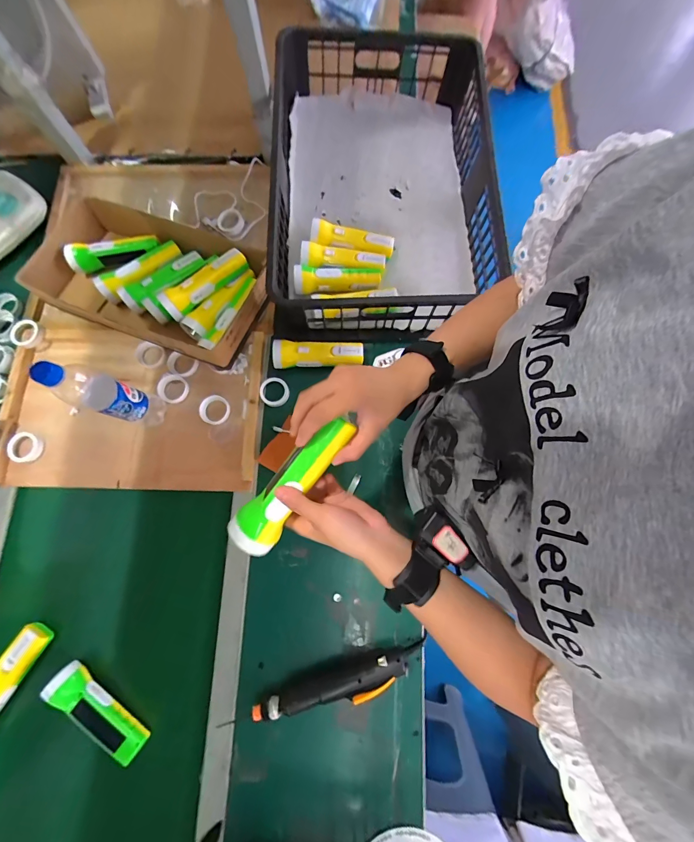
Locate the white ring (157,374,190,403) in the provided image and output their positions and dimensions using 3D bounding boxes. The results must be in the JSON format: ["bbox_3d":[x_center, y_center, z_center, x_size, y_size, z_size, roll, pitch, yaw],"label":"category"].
[{"bbox_3d":[-0.330,-0.062,0.633,0.055,0.013,0.053,0,78,1],"label":"white ring"}]

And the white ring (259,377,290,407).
[{"bbox_3d":[-0.136,-0.055,0.630,0.055,0.012,0.054,0,78,1],"label":"white ring"}]

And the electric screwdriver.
[{"bbox_3d":[-0.019,0.410,0.519,0.257,0.042,0.051,-16,78,-2],"label":"electric screwdriver"}]

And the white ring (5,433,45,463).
[{"bbox_3d":[-0.586,0.048,0.610,0.051,0.017,0.053,0,78,1],"label":"white ring"}]

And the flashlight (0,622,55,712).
[{"bbox_3d":[-0.543,0.412,0.526,0.047,0.051,0.165,28,80,7],"label":"flashlight"}]

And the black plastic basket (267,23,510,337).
[{"bbox_3d":[0.071,-0.485,0.680,0.402,0.182,0.632,-2,78,1],"label":"black plastic basket"}]

